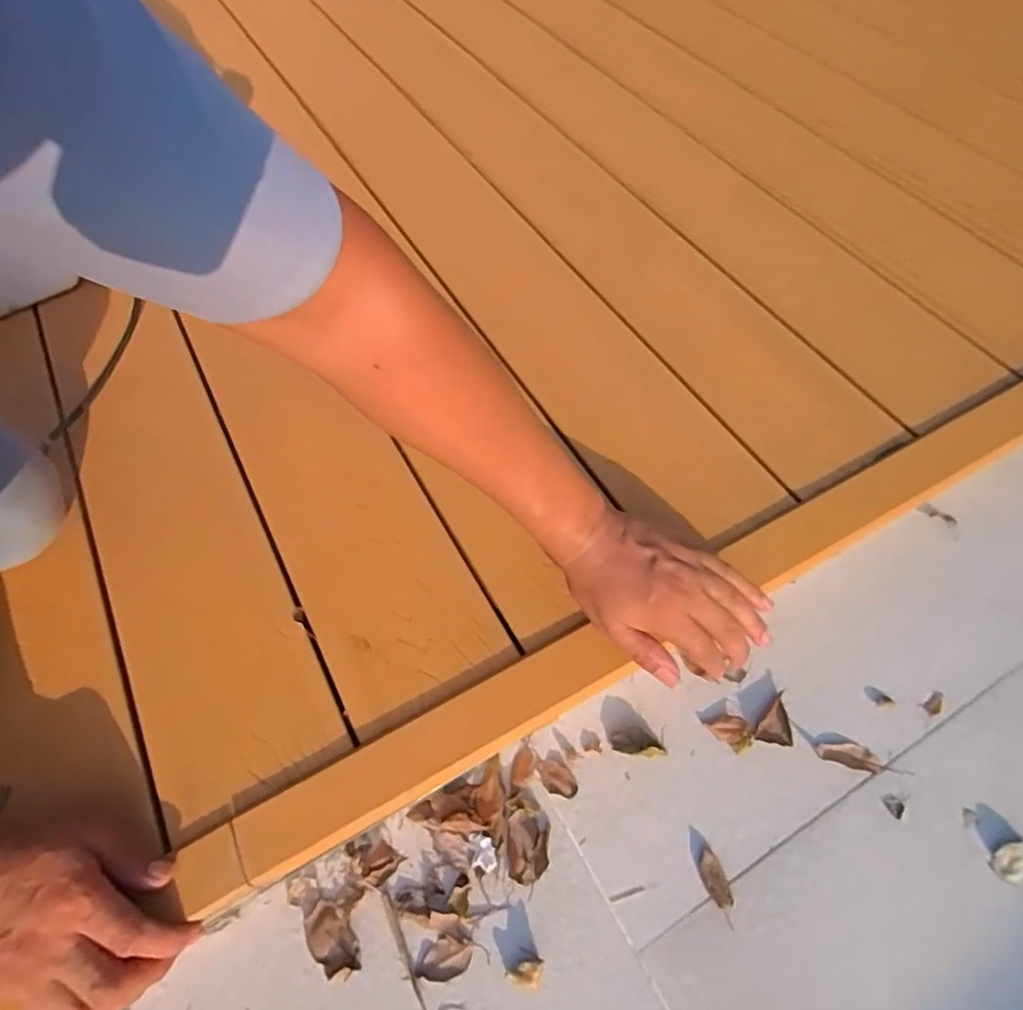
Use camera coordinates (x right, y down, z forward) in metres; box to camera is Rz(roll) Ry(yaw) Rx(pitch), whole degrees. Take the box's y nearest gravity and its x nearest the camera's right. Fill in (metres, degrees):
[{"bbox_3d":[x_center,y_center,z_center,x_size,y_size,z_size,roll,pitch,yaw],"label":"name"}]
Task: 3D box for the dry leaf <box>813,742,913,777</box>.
[{"bbox_3d":[0.282,0.204,0.484,0.069,0.004,0.020,14,62,11],"label":"dry leaf"}]

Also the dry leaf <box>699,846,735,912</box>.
[{"bbox_3d":[0.151,0.277,0.446,0.016,0.007,0.039,-14,60,-5],"label":"dry leaf"}]

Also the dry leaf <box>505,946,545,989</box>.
[{"bbox_3d":[0.010,0.325,0.421,0.022,0.014,0.019,16,65,11],"label":"dry leaf"}]

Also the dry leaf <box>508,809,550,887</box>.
[{"bbox_3d":[0.012,0.262,0.461,0.031,0.008,0.047,1,60,4],"label":"dry leaf"}]

